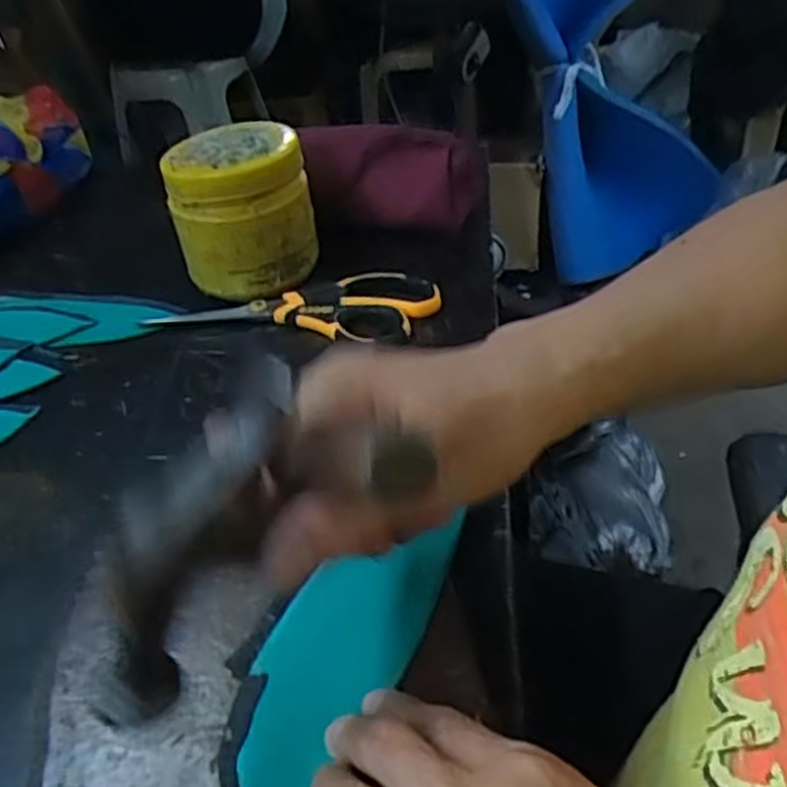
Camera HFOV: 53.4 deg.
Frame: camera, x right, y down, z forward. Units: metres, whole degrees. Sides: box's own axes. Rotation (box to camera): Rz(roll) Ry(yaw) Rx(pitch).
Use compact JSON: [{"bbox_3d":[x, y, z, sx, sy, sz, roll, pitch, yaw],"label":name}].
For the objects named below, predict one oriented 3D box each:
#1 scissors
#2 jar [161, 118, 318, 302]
[{"bbox_3d":[-0.068,-0.064,0.550,0.200,0.013,0.073,2,41,12],"label":"scissors"},{"bbox_3d":[-0.106,-0.130,0.563,0.096,0.101,0.089,-12,40,-5],"label":"jar"}]

